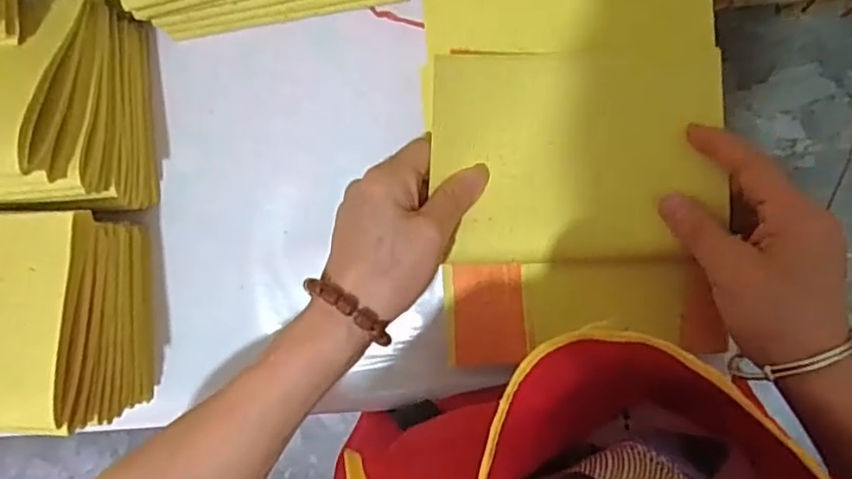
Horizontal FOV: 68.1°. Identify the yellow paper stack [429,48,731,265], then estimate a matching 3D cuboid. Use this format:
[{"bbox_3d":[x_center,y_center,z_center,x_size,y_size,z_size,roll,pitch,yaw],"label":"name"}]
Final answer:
[{"bbox_3d":[0.080,-0.045,0.341,0.149,0.020,0.113,1,92,6],"label":"yellow paper stack"}]

